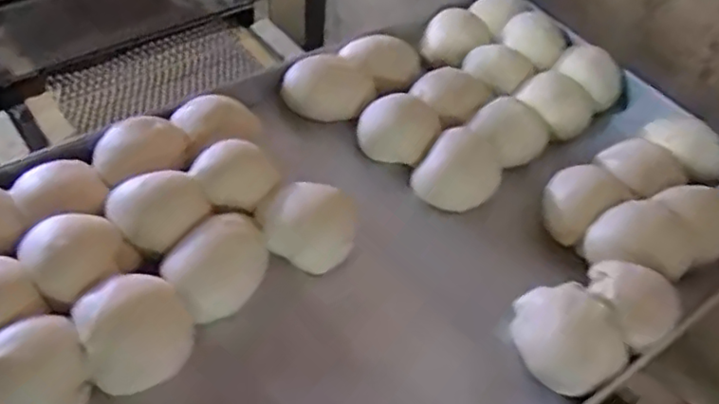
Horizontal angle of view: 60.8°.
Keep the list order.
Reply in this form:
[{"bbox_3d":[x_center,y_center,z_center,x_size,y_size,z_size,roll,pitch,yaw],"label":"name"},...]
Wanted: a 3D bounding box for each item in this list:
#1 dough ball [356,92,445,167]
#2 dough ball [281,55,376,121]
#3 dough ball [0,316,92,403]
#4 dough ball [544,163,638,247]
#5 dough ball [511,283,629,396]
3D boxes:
[{"bbox_3d":[0.041,-0.078,0.627,0.085,0.042,0.069,21,50,13],"label":"dough ball"},{"bbox_3d":[-0.033,-0.125,0.660,0.100,0.039,0.072,-5,49,-9],"label":"dough ball"},{"bbox_3d":[-0.226,0.120,0.423,0.084,0.042,0.068,-26,55,-24],"label":"dough ball"},{"bbox_3d":[0.203,-0.005,0.568,0.066,0.047,0.066,2,49,-3],"label":"dough ball"},{"bbox_3d":[0.161,0.102,0.484,0.065,0.047,0.091,-31,58,-28],"label":"dough ball"}]

